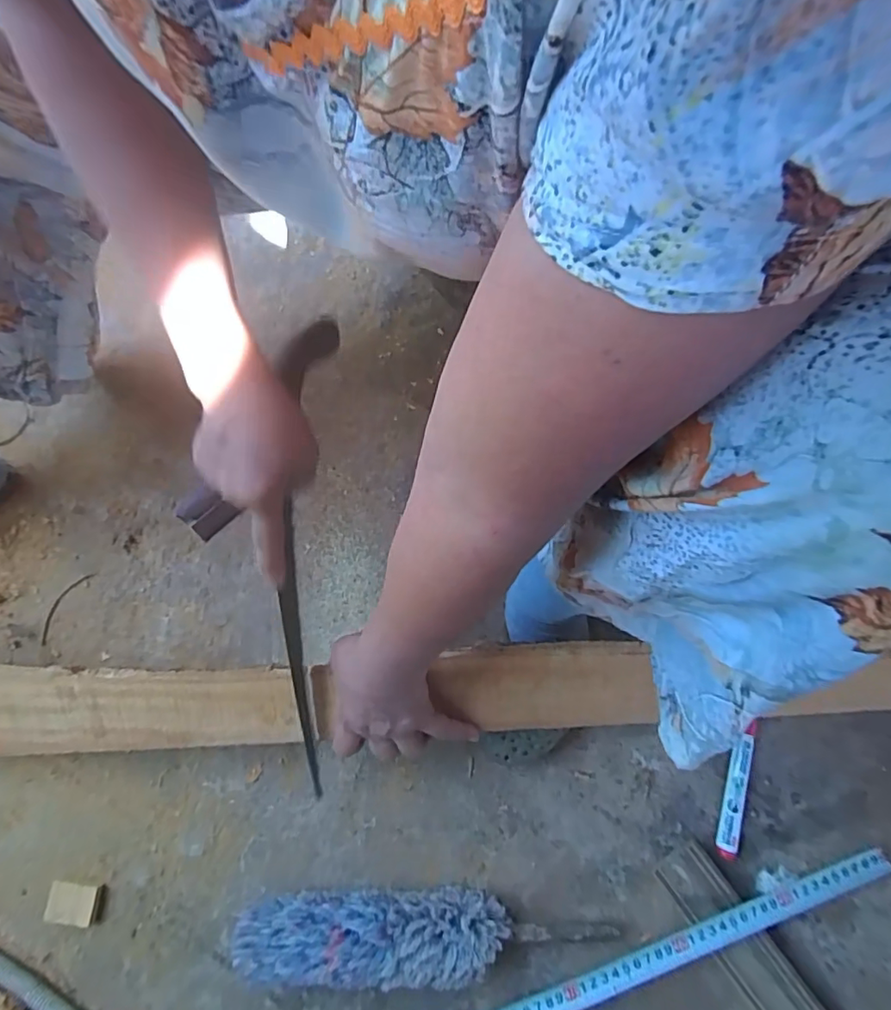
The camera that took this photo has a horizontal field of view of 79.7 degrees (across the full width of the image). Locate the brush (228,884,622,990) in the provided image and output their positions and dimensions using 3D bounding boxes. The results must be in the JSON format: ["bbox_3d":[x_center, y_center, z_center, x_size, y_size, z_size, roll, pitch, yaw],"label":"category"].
[{"bbox_3d":[-0.017,0.369,0.461,0.327,0.053,0.062,-2,78,1],"label":"brush"}]

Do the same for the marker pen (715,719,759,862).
[{"bbox_3d":[0.268,0.261,0.494,0.018,0.017,0.122,14,79,4],"label":"marker pen"}]

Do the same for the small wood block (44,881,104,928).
[{"bbox_3d":[-0.338,0.363,0.486,0.045,0.008,0.034,8,79,3],"label":"small wood block"}]

